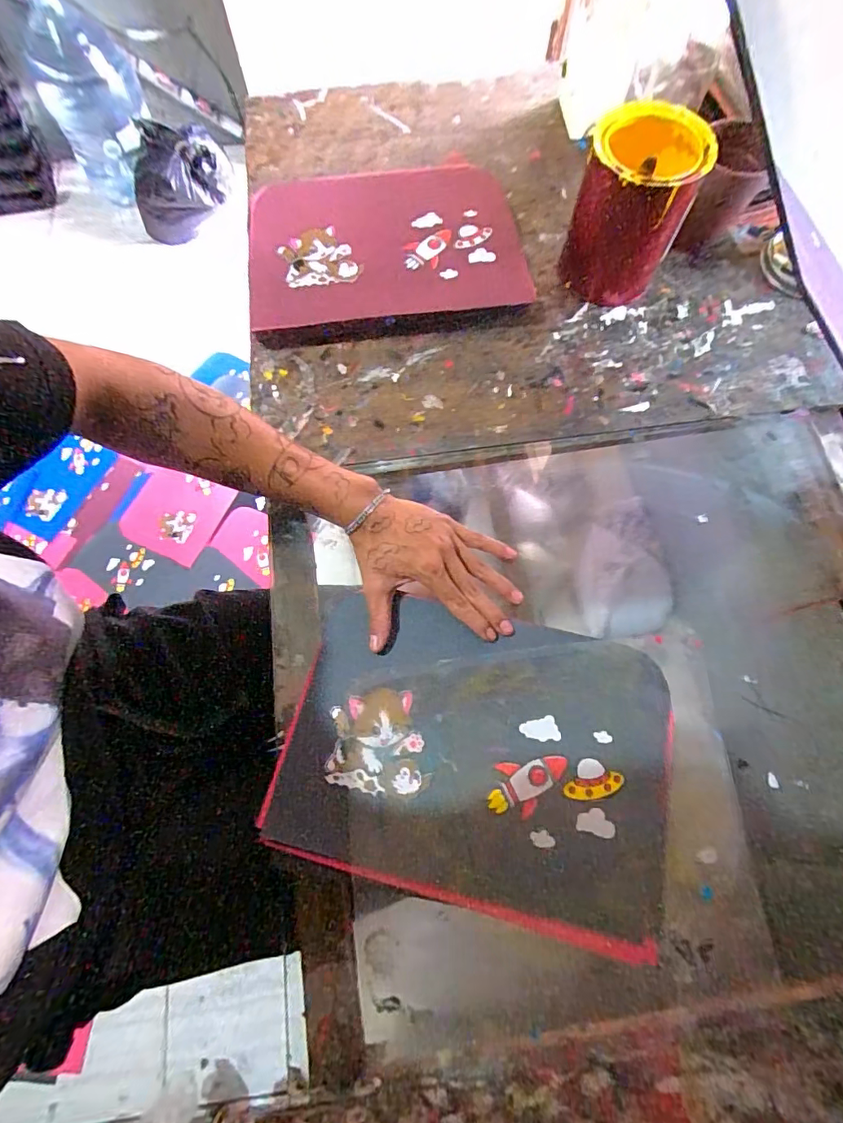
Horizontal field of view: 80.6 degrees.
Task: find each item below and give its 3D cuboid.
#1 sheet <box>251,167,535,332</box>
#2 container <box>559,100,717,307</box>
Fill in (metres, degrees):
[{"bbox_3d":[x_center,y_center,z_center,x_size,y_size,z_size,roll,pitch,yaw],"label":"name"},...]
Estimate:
[{"bbox_3d":[-0.041,-0.368,0.577,0.314,0.027,0.198,-10,80,-4],"label":"sheet"},{"bbox_3d":[0.221,-0.374,0.534,0.107,0.151,0.088,20,73,8],"label":"container"}]

